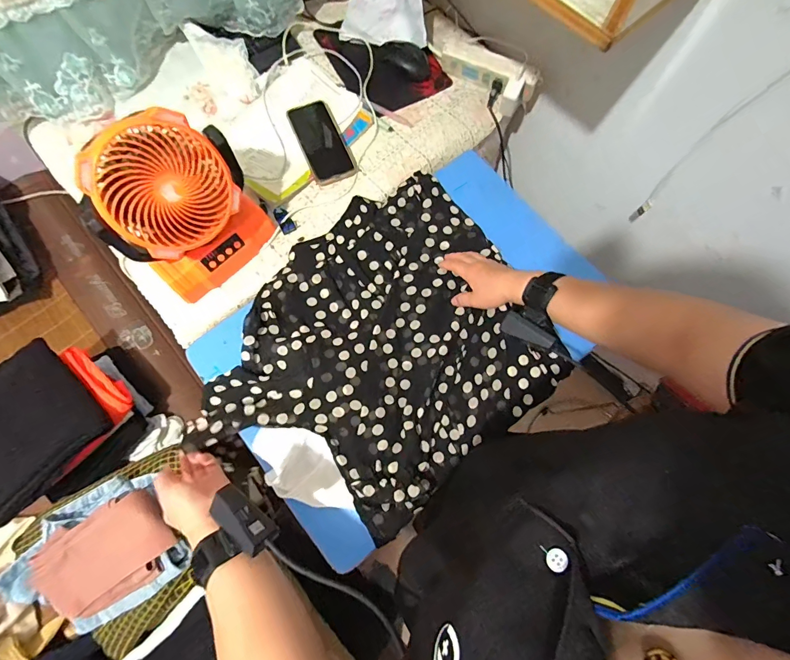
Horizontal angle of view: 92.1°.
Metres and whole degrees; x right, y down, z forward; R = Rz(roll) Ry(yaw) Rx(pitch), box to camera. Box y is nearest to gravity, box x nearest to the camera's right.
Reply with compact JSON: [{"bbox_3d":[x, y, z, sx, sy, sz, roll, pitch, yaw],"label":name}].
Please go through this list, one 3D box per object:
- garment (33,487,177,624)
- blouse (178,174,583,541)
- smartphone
[{"bbox_3d":[-0.424,0.333,0.550,0.211,0.038,0.131,-35,97,5],"label":"garment"},{"bbox_3d":[-0.017,0.019,0.566,0.483,0.059,0.423,-38,77,-12],"label":"blouse"},{"bbox_3d":[-0.131,-0.341,0.694,0.079,0.013,0.158,-24,82,-7],"label":"smartphone"}]

